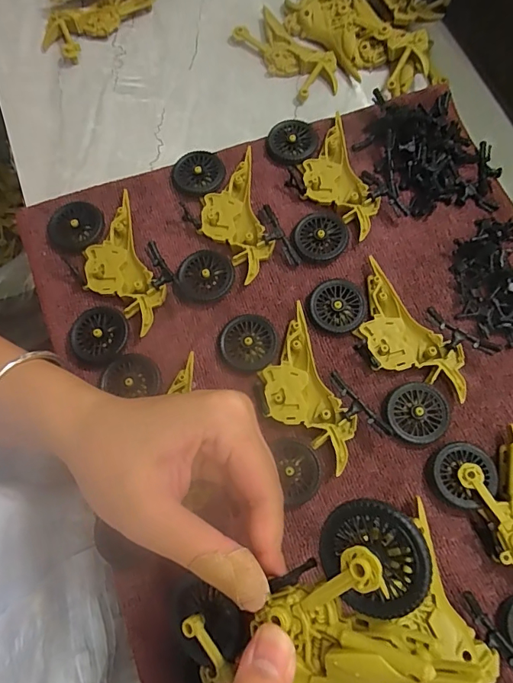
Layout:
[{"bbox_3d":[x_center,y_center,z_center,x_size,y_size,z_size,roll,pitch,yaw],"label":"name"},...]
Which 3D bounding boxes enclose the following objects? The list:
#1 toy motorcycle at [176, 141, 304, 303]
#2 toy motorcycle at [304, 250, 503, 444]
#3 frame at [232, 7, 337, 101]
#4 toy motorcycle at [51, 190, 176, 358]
[{"bbox_3d":[-0.023,-0.086,0.306,0.076,0.012,0.112,-14,73,-6],"label":"toy motorcycle"},{"bbox_3d":[0.085,0.002,0.279,0.074,0.011,0.112,-43,78,-13],"label":"toy motorcycle"},{"bbox_3d":[0.028,-0.239,0.361,0.045,0.011,0.096,-39,77,-12],"label":"frame"},{"bbox_3d":[-0.096,-0.046,0.293,0.068,0.016,0.113,-17,73,-7],"label":"toy motorcycle"}]

